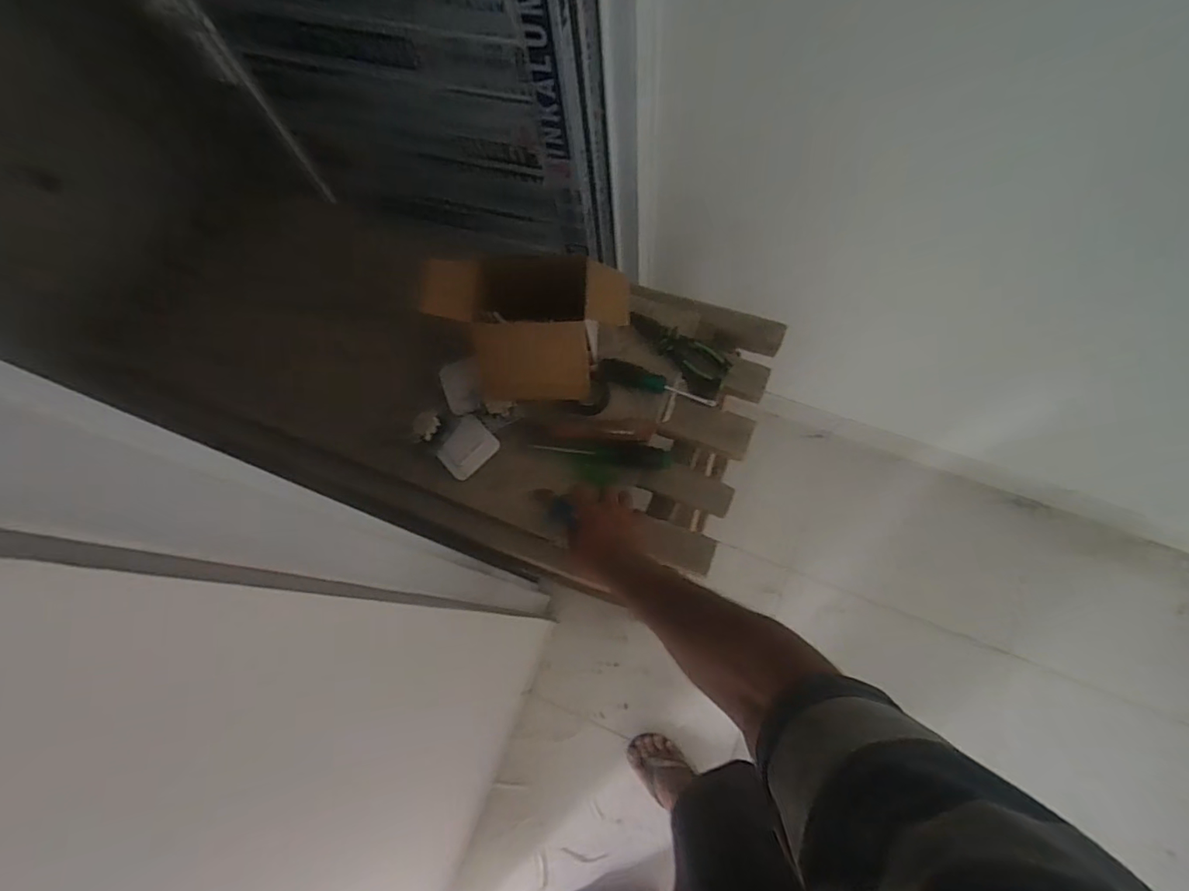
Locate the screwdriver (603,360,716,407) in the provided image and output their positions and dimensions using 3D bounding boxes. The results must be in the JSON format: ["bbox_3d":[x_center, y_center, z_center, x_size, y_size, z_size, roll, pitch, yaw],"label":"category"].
[{"bbox_3d":[0.089,-0.087,0.769,0.170,0.032,0.029,17,73,10],"label":"screwdriver"}]

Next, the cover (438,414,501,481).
[{"bbox_3d":[-0.185,0.003,0.774,0.070,0.009,0.081,42,79,16],"label":"cover"}]

